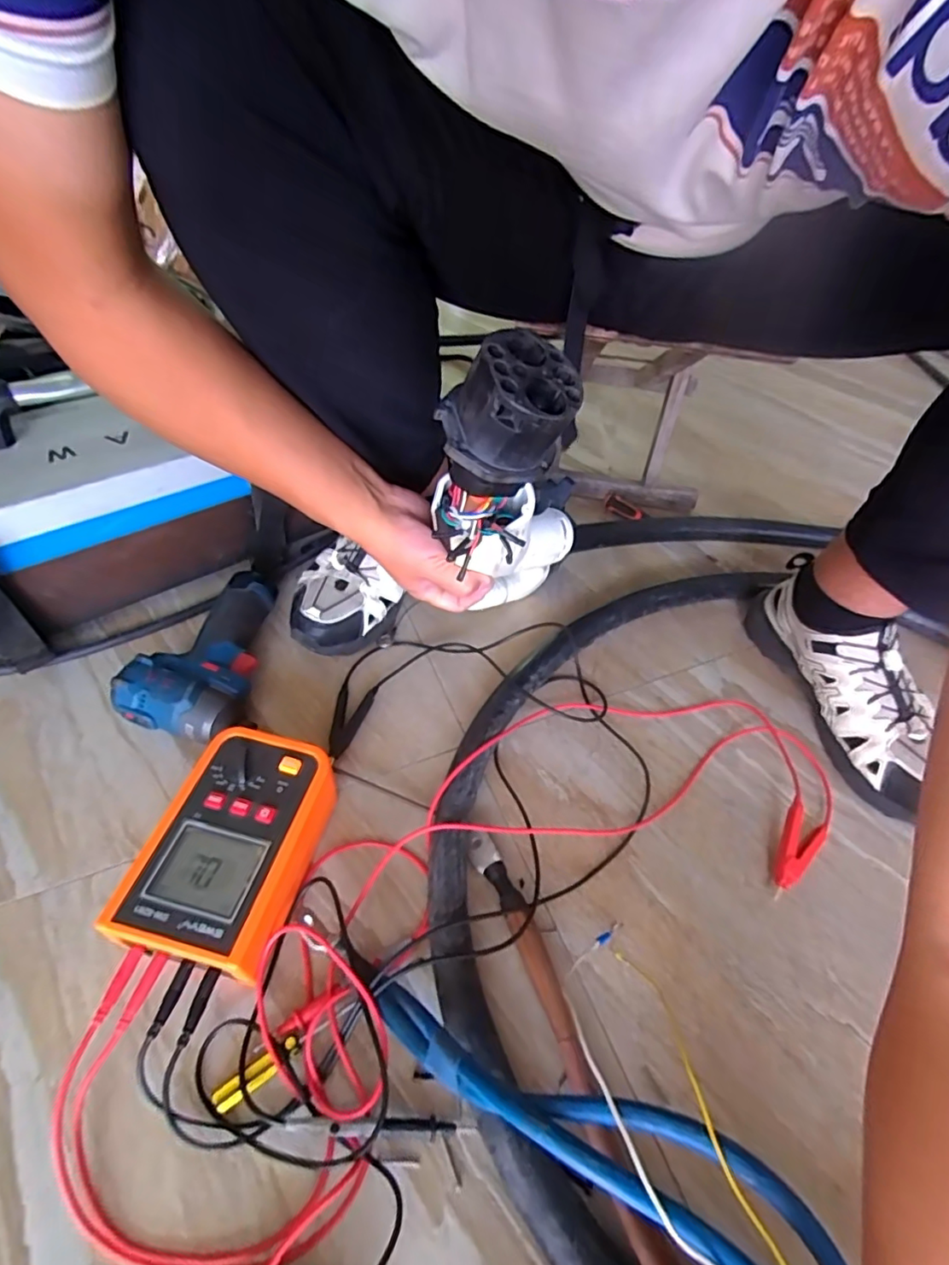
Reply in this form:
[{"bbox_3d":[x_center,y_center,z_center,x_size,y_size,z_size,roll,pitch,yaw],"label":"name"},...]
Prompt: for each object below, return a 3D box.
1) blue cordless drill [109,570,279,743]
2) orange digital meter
[{"bbox_3d":[-0.259,0.017,0.541,0.117,0.060,0.192,2,49,-4],"label":"blue cordless drill"},{"bbox_3d":[-0.175,0.161,0.419,0.104,0.063,0.157,12,49,6],"label":"orange digital meter"}]

